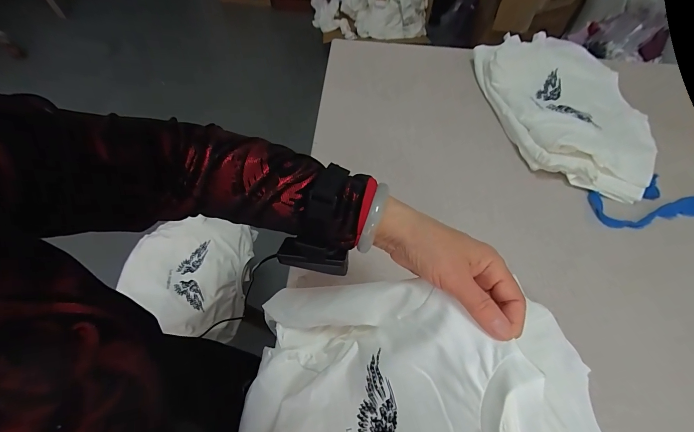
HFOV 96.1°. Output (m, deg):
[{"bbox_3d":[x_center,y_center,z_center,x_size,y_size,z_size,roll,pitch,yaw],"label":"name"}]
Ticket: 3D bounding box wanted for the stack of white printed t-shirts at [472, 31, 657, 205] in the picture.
[{"bbox_3d":[0.443,-0.222,0.636,0.263,0.069,0.423,-8,61,-5],"label":"stack of white printed t-shirts"}]

